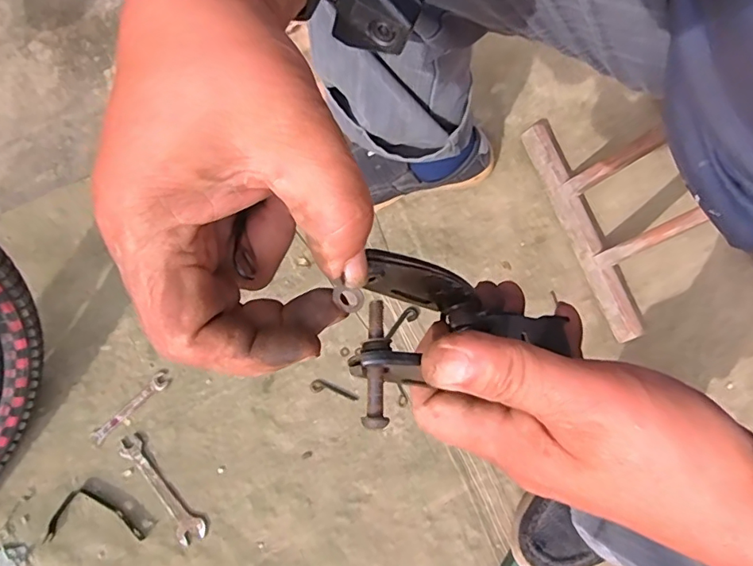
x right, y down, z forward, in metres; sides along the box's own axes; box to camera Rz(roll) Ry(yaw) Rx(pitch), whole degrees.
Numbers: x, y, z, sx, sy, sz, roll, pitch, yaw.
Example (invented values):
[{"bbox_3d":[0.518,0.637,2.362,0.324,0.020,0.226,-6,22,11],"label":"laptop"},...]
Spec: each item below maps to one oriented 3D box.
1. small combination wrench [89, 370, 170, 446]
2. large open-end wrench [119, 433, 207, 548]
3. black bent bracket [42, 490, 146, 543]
[{"bbox_3d":[-0.313,0.156,0.641,0.111,0.007,0.022,-43,77,-12],"label":"small combination wrench"},{"bbox_3d":[-0.260,0.248,0.613,0.031,0.006,0.149,-39,76,-11],"label":"large open-end wrench"},{"bbox_3d":[-0.332,0.276,0.603,0.111,0.013,0.054,-1,74,1],"label":"black bent bracket"}]

